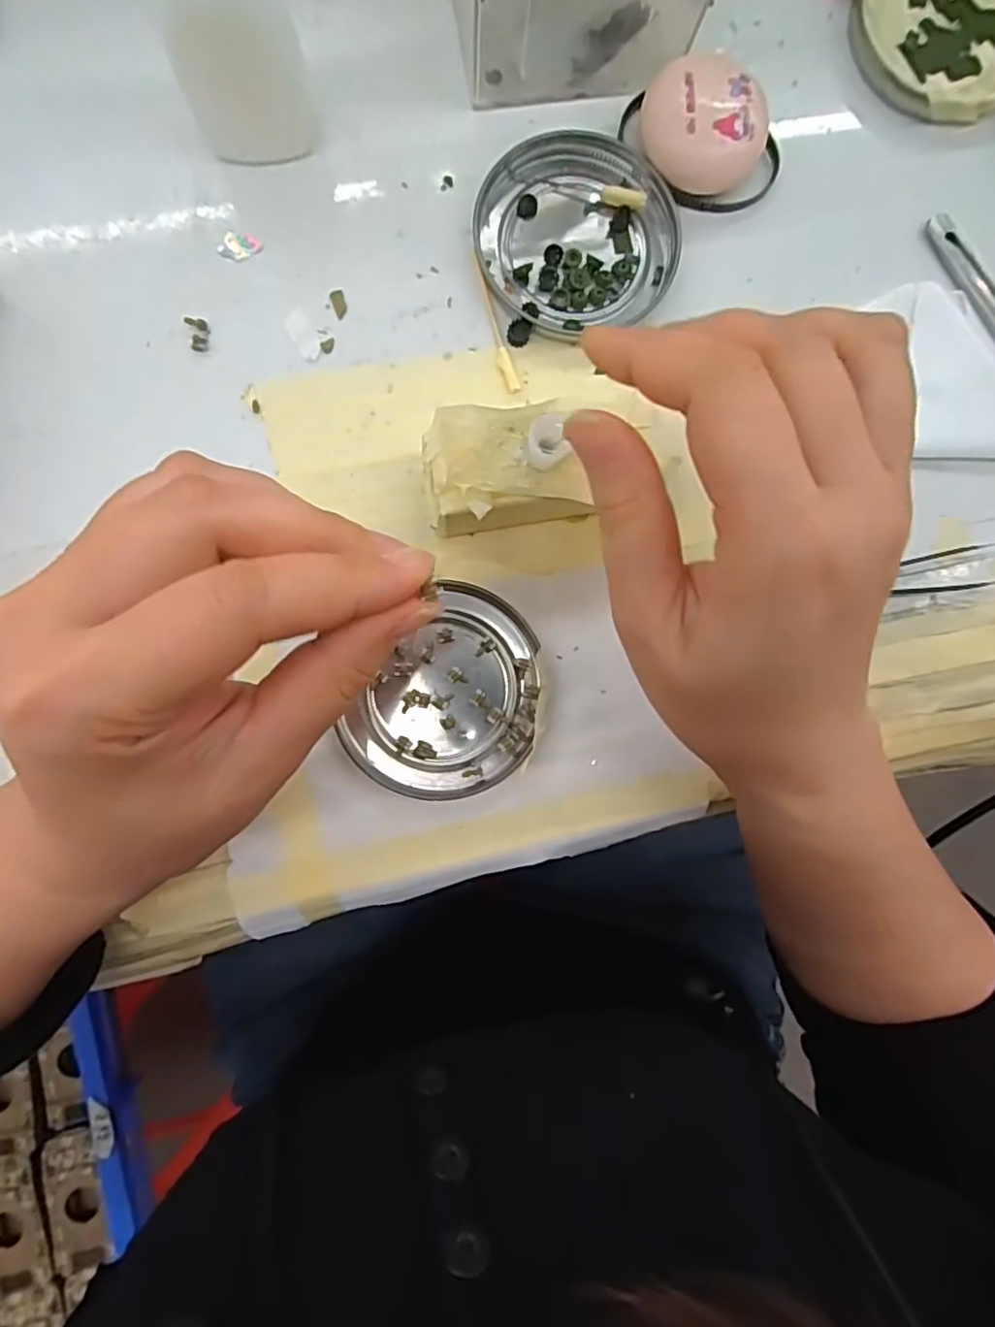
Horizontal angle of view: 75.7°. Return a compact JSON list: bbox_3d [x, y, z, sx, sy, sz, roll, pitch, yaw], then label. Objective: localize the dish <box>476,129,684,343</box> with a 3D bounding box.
[{"bbox_3d":[0.032,-0.169,0.252,0.076,0.009,0.074,0,88,-4],"label":"dish"}]

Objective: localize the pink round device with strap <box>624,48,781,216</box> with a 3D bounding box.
[{"bbox_3d":[0.080,-0.204,0.248,0.061,0.025,0.040,33,87,-2],"label":"pink round device with strap"}]

